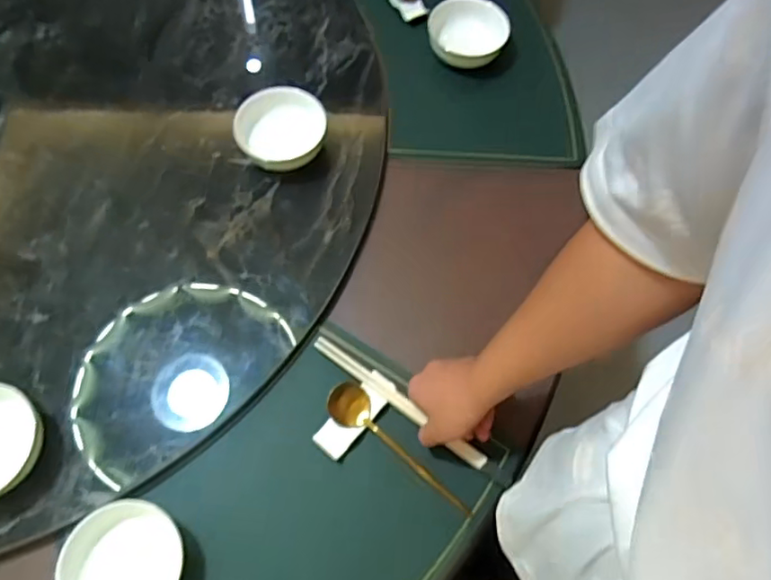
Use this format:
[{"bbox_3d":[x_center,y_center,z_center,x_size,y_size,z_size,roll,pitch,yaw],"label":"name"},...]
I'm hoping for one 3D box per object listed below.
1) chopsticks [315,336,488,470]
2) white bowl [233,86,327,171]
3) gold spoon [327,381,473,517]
[{"bbox_3d":[0.015,0.124,0.665,0.233,0.018,0.018,35,68,12],"label":"chopsticks"},{"bbox_3d":[-0.140,-0.212,0.778,0.107,0.060,0.116,1,65,-2],"label":"white bowl"},{"bbox_3d":[0.016,0.177,0.654,0.197,0.027,0.047,42,69,-2],"label":"gold spoon"}]

